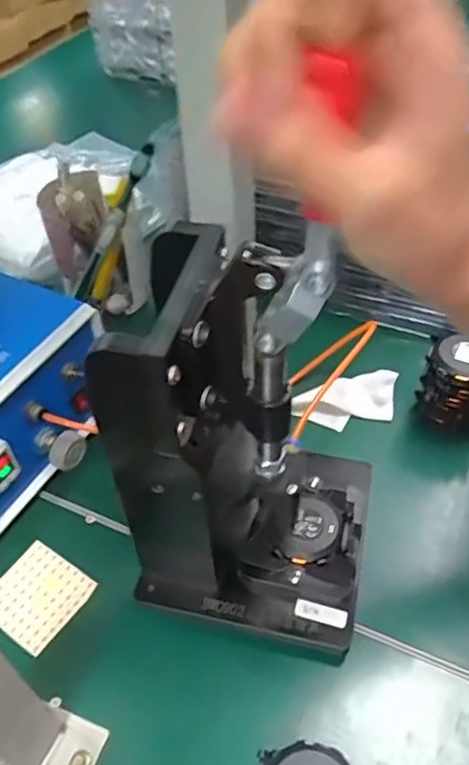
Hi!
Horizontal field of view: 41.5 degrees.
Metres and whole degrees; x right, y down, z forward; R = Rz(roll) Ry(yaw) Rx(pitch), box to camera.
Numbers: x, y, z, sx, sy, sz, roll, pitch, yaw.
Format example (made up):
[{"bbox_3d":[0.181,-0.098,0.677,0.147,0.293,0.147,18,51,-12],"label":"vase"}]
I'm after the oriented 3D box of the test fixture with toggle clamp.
[{"bbox_3d":[0.020,0.030,0.329,0.138,0.227,0.110,7,45,5],"label":"test fixture with toggle clamp"}]

